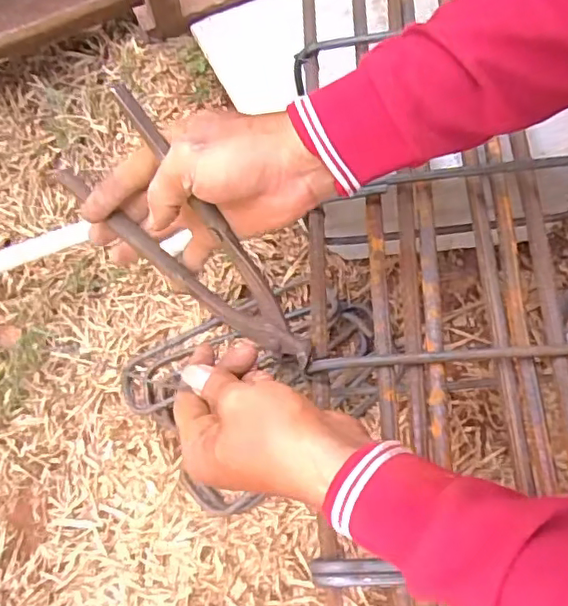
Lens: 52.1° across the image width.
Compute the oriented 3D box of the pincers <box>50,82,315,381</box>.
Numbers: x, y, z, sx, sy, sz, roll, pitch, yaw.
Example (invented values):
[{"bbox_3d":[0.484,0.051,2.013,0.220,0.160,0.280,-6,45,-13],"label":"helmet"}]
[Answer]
[{"bbox_3d":[-0.061,-0.032,0.394,0.057,0.067,0.211,-43,106,-13],"label":"pincers"}]

